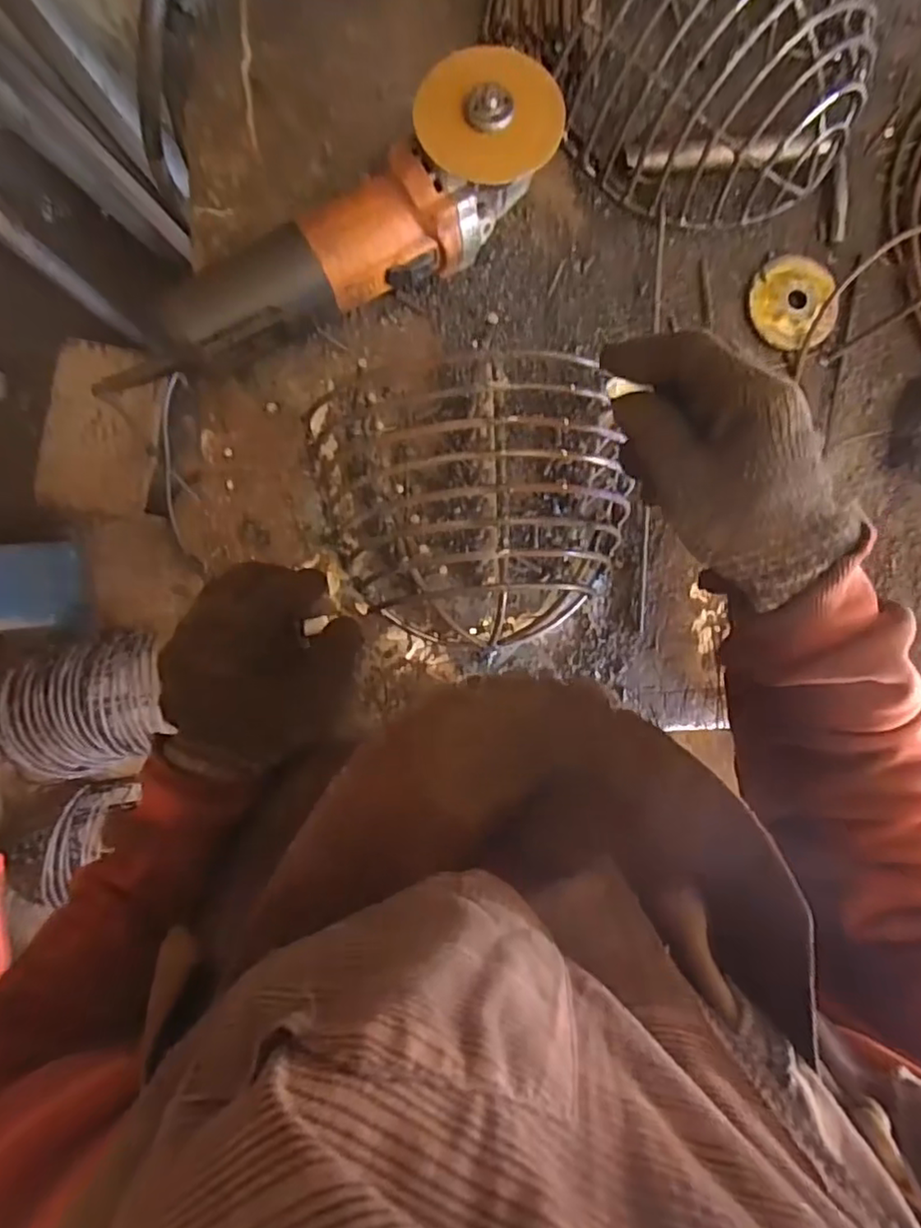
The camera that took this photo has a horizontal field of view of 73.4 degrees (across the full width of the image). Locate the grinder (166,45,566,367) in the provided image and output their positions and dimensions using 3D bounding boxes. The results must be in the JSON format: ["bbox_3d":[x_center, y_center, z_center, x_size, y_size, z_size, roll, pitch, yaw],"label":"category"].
[{"bbox_3d":[-0.067,-0.249,0.422,0.287,0.099,0.076,-35,95,-3],"label":"grinder"}]

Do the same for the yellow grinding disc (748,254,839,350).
[{"bbox_3d":[0.272,-0.253,0.501,0.069,0.009,0.072,0,92,-5],"label":"yellow grinding disc"}]

